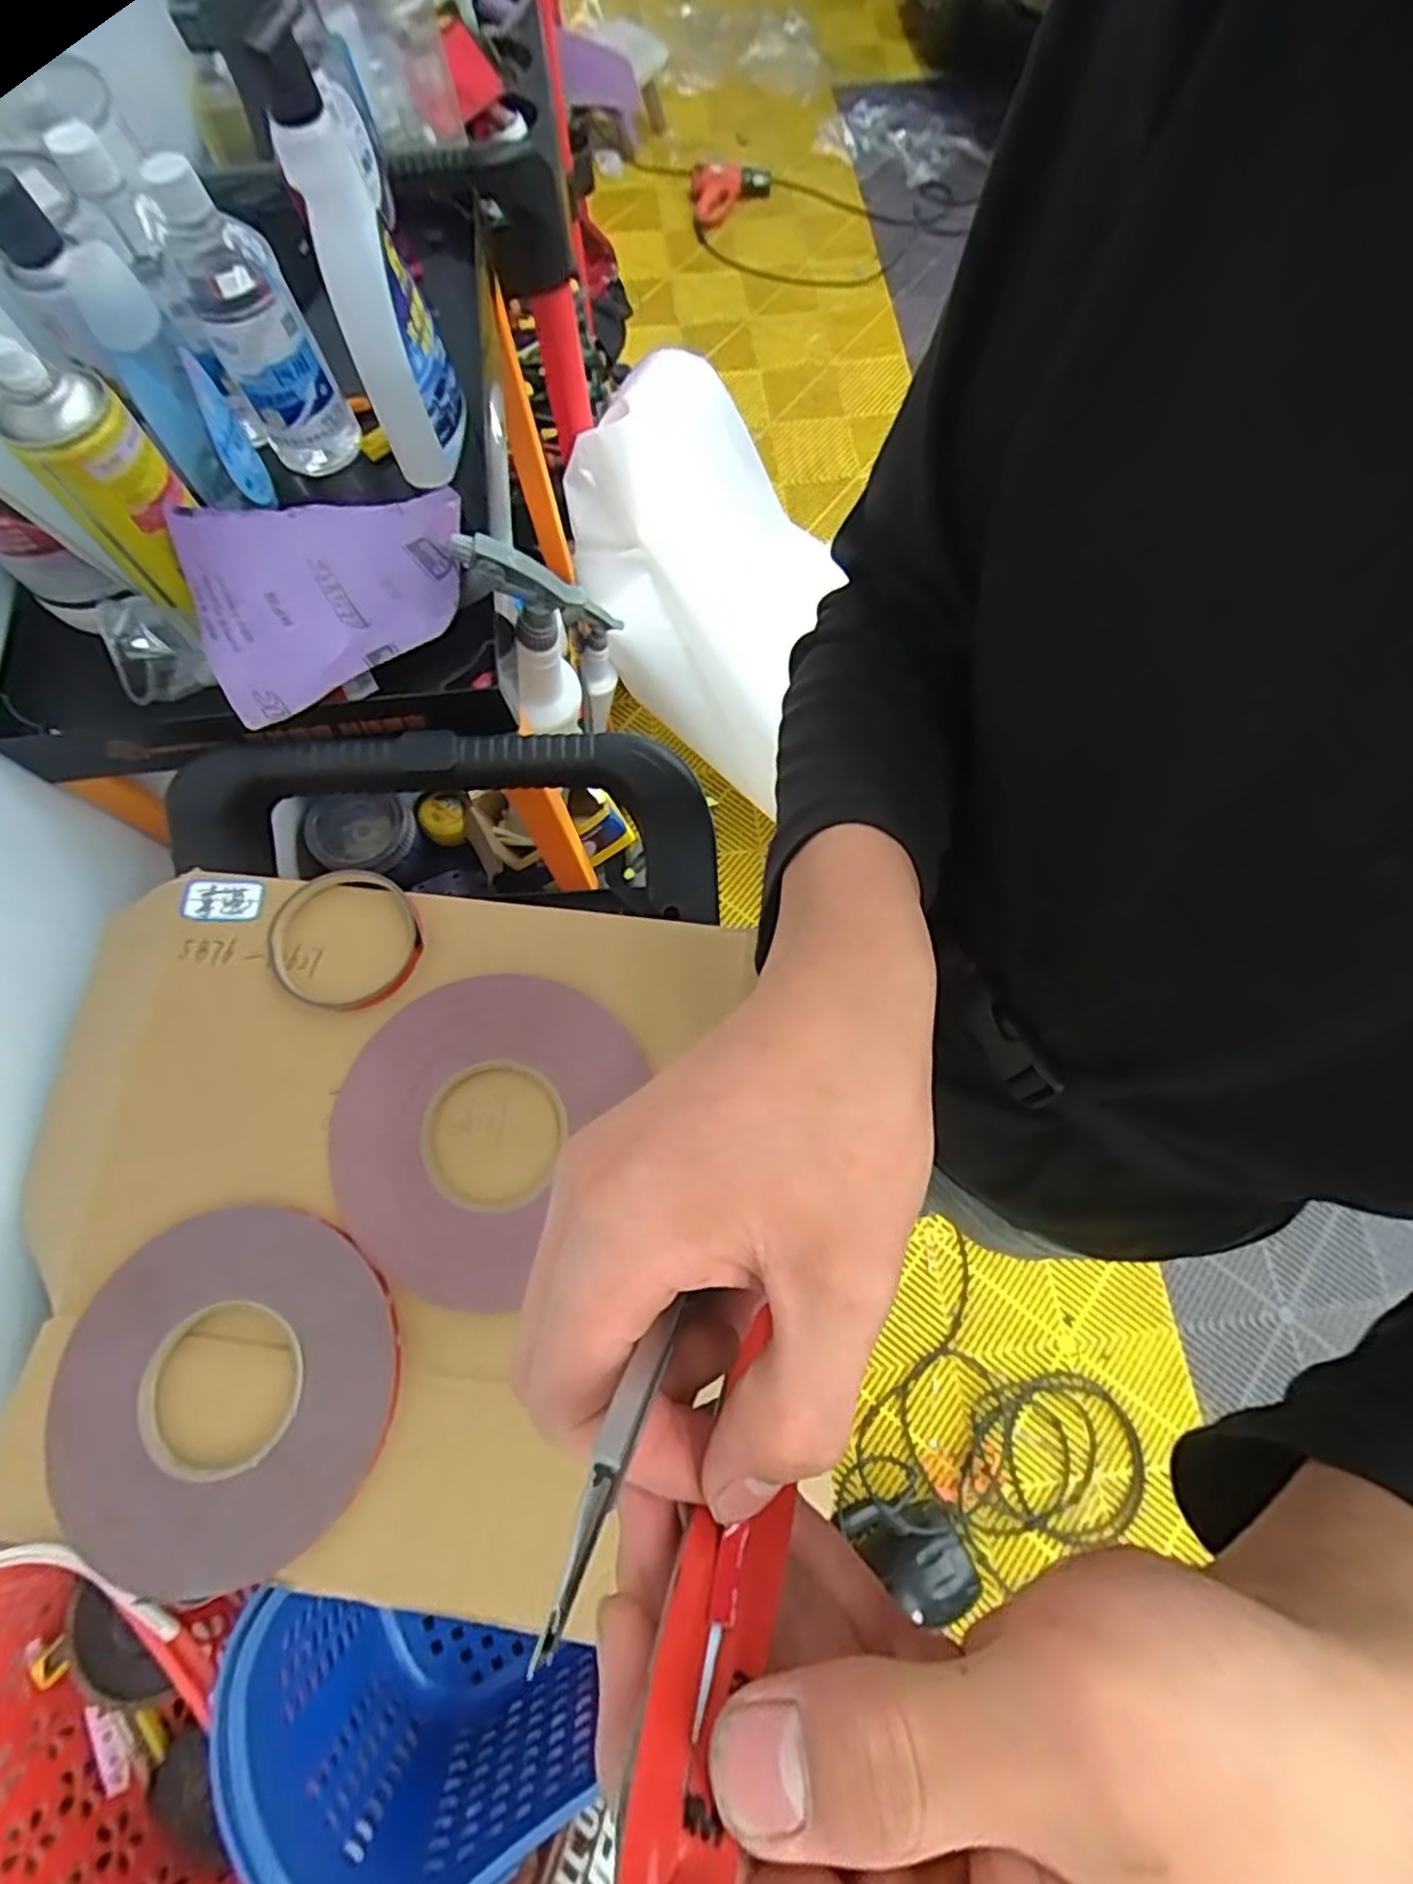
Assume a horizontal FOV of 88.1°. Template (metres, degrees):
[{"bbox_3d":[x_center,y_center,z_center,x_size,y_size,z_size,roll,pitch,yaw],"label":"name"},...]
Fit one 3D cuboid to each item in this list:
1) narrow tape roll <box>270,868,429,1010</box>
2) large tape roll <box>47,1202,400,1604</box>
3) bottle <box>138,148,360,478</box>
[{"bbox_3d":[-0.223,-0.002,0.450,0.089,0.006,0.092,0,73,1],"label":"narrow tape roll"},{"bbox_3d":[-0.248,0.226,0.372,0.168,0.016,0.164,0,73,1],"label":"large tape roll"},{"bbox_3d":[-0.300,-0.408,0.498,0.063,0.203,0.058,-31,75,-9],"label":"bottle"}]

